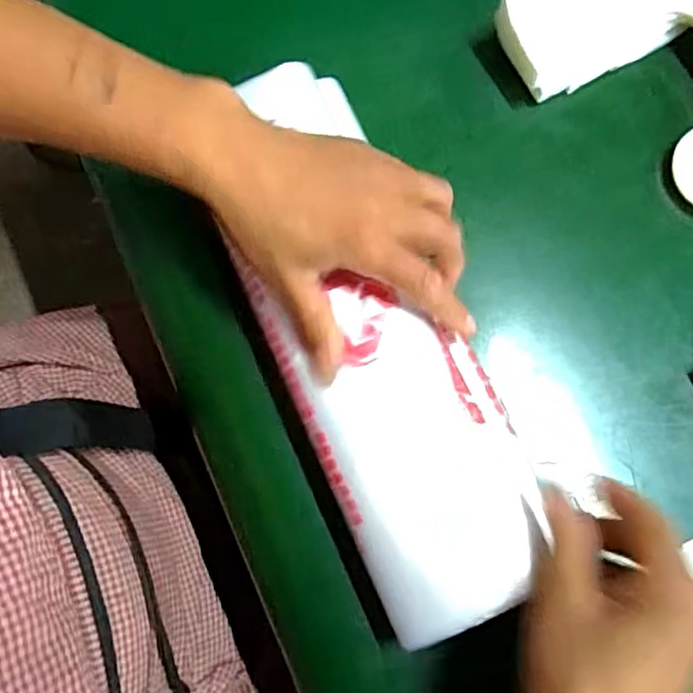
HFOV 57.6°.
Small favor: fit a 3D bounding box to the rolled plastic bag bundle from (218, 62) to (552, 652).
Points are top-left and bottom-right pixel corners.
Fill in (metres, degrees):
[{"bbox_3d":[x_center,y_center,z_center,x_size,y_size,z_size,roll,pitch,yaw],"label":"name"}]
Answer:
[{"bbox_3d":[0.011,-0.010,0.329,0.103,0.040,0.296,-19,75,-4],"label":"rolled plastic bag bundle"}]

